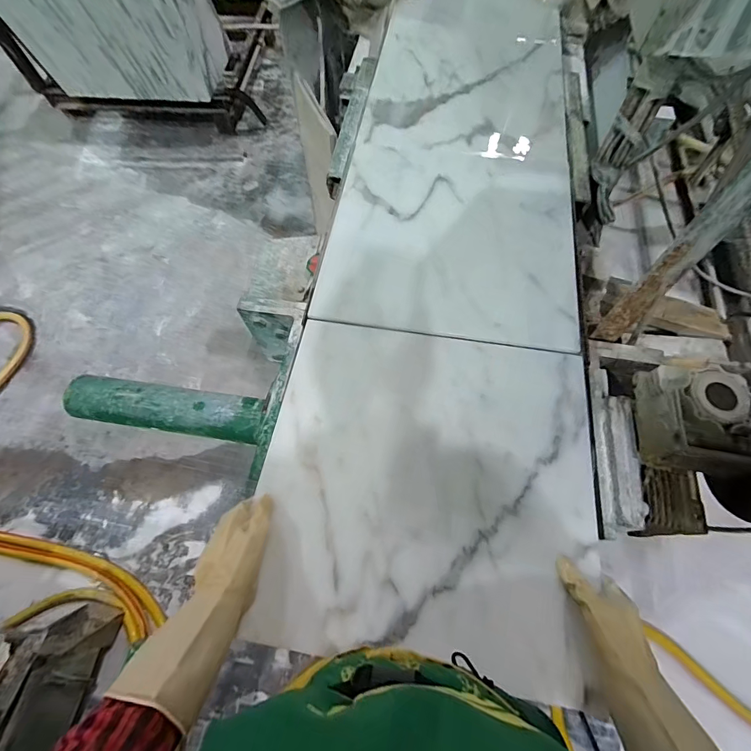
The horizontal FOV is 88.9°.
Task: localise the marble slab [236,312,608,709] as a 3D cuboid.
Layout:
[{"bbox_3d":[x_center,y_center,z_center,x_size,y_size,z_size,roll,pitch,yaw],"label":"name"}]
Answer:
[{"bbox_3d":[0.073,0.135,0.533,0.440,0.013,0.442,8,63,5],"label":"marble slab"}]

